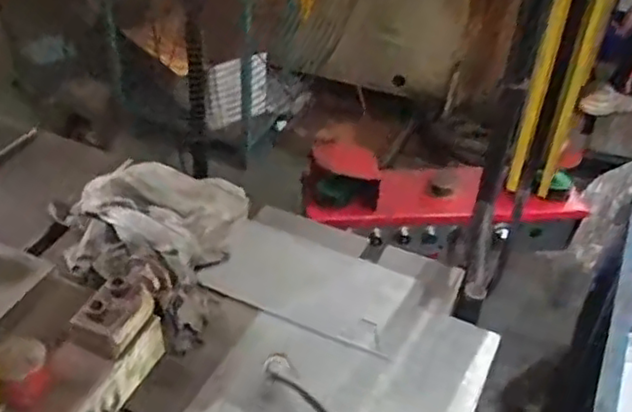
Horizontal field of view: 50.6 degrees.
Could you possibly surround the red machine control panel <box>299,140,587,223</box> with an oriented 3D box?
[{"bbox_3d":[0.262,-0.038,1.329,0.550,0.135,0.095,2,38,1],"label":"red machine control panel"}]

